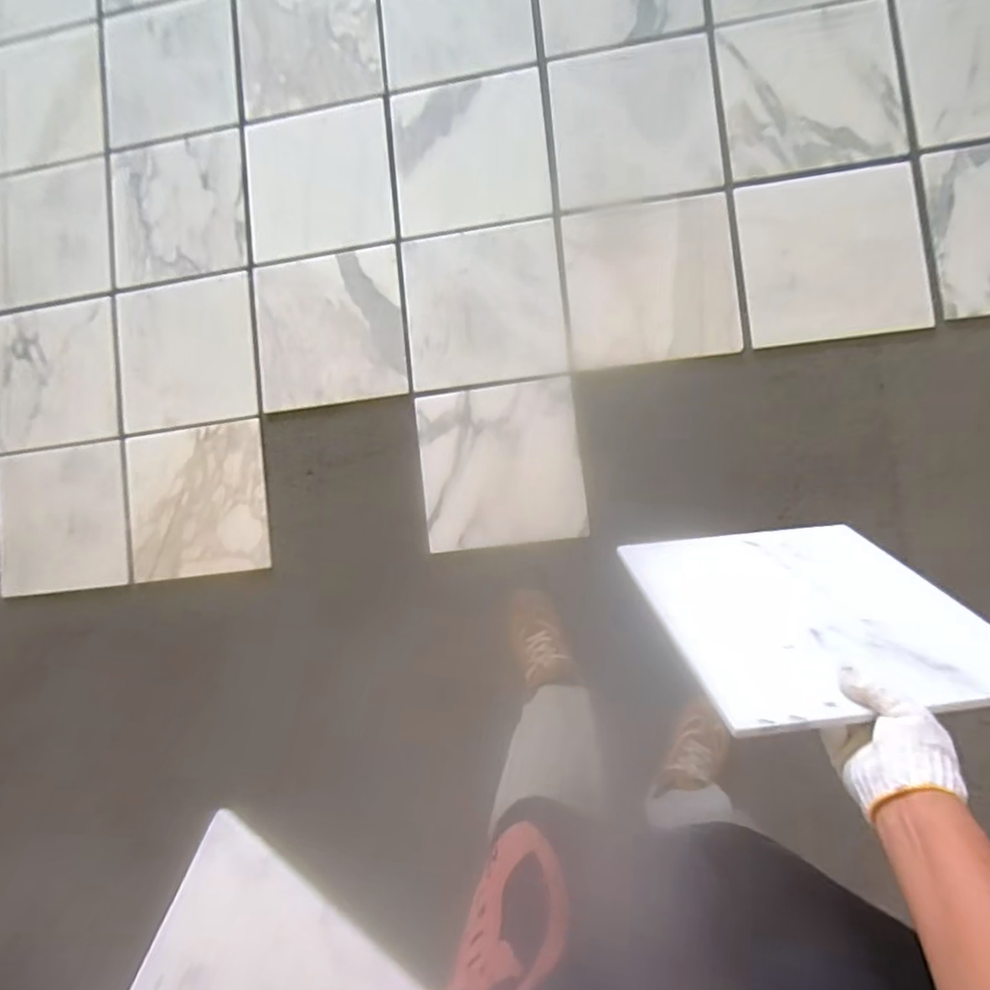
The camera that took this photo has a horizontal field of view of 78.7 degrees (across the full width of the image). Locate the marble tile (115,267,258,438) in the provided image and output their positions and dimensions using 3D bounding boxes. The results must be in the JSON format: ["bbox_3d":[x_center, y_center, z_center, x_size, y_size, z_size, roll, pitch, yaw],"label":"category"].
[{"bbox_3d":[-0.566,-0.255,1.103,0.245,0.012,0.262,-6,89,6],"label":"marble tile"}]

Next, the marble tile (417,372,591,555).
[{"bbox_3d":[0.010,-0.053,1.081,0.279,0.015,0.280,-7,86,6],"label":"marble tile"}]

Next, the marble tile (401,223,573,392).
[{"bbox_3d":[-0.019,-0.341,1.079,0.274,0.009,0.271,-6,89,6],"label":"marble tile"}]

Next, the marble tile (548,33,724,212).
[{"bbox_3d":[0.242,-0.647,1.051,0.274,0.014,0.265,-5,89,6],"label":"marble tile"}]

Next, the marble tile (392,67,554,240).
[{"bbox_3d":[-0.043,-0.612,1.083,0.270,0.014,0.263,-6,89,6],"label":"marble tile"}]

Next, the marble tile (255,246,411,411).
[{"bbox_3d":[-0.300,-0.302,1.097,0.264,0.011,0.267,-6,89,6],"label":"marble tile"}]

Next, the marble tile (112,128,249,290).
[{"bbox_3d":[-0.603,-0.544,1.149,0.257,0.011,0.260,-4,89,6],"label":"marble tile"}]

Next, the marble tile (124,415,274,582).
[{"bbox_3d":[-0.545,0.013,1.095,0.246,0.015,0.266,-7,89,6],"label":"marble tile"}]

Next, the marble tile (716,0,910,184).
[{"bbox_3d":[0.533,-0.682,1.017,0.279,0.016,0.268,-7,87,7],"label":"marble tile"}]

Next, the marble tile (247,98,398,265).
[{"bbox_3d":[-0.322,-0.574,1.108,0.269,0.011,0.254,-8,89,6],"label":"marble tile"}]

